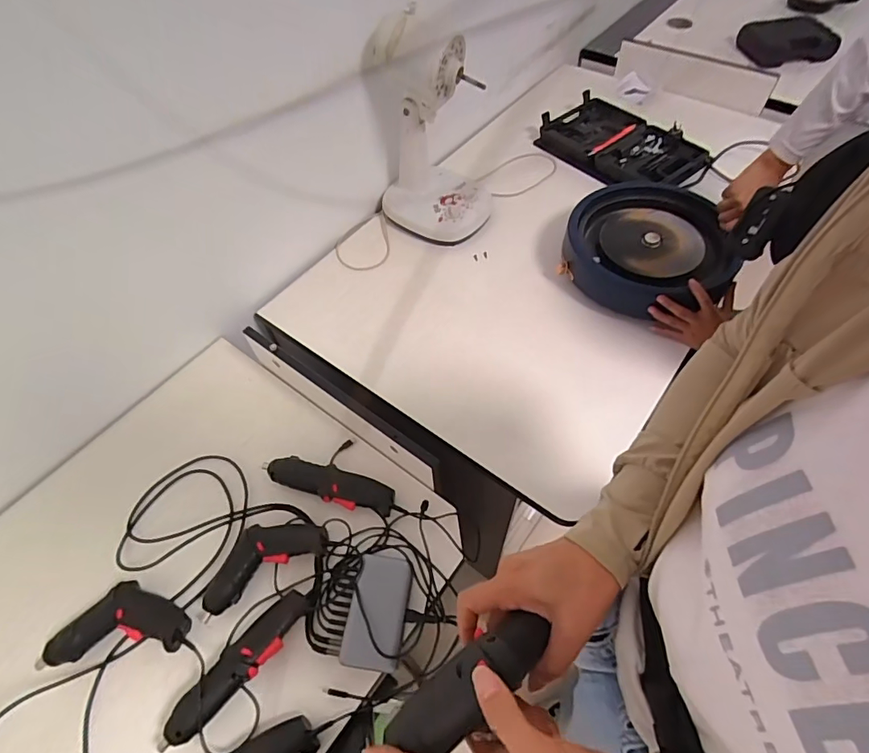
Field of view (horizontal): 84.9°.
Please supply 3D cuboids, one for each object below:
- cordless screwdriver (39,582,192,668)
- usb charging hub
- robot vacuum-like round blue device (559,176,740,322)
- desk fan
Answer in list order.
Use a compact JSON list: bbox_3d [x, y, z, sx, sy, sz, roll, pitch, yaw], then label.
[{"bbox_3d":[-0.406,0.319,0.626,0.177,0.042,0.090,-6,56,-1],"label":"cordless screwdriver"},{"bbox_3d":[-0.072,0.296,0.607,0.071,0.031,0.130,6,57,6],"label":"usb charging hub"},{"bbox_3d":[0.404,-0.241,0.887,0.294,0.092,0.286,-1,61,1],"label":"robot vacuum-like round blue device"},{"bbox_3d":[-0.003,-0.464,0.944,0.233,0.321,0.235,-2,56,2],"label":"desk fan"}]

